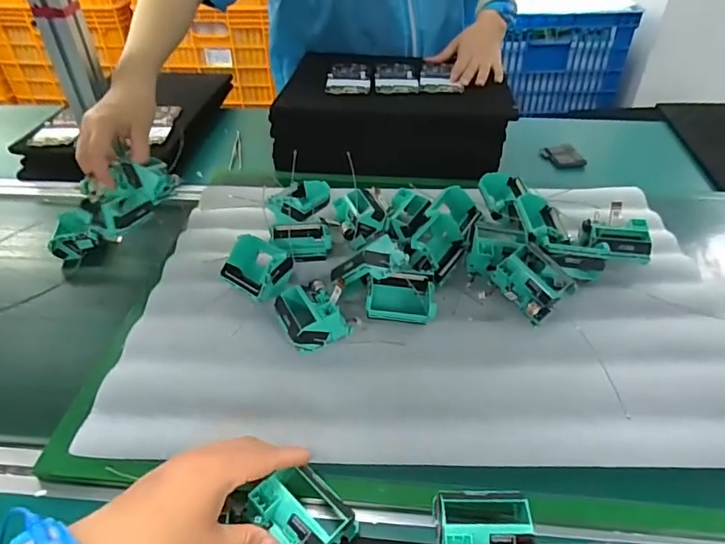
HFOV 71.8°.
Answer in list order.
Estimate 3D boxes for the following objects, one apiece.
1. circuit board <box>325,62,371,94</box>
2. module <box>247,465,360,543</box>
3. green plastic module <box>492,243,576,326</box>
[{"bbox_3d":[-0.022,-0.312,0.802,0.067,0.008,0.129,0,40,0],"label":"circuit board"},{"bbox_3d":[-0.048,0.178,0.357,0.066,0.042,0.068,-34,51,-31],"label":"module"},{"bbox_3d":[0.175,0.010,0.517,0.069,0.049,0.067,-21,46,-21],"label":"green plastic module"}]

